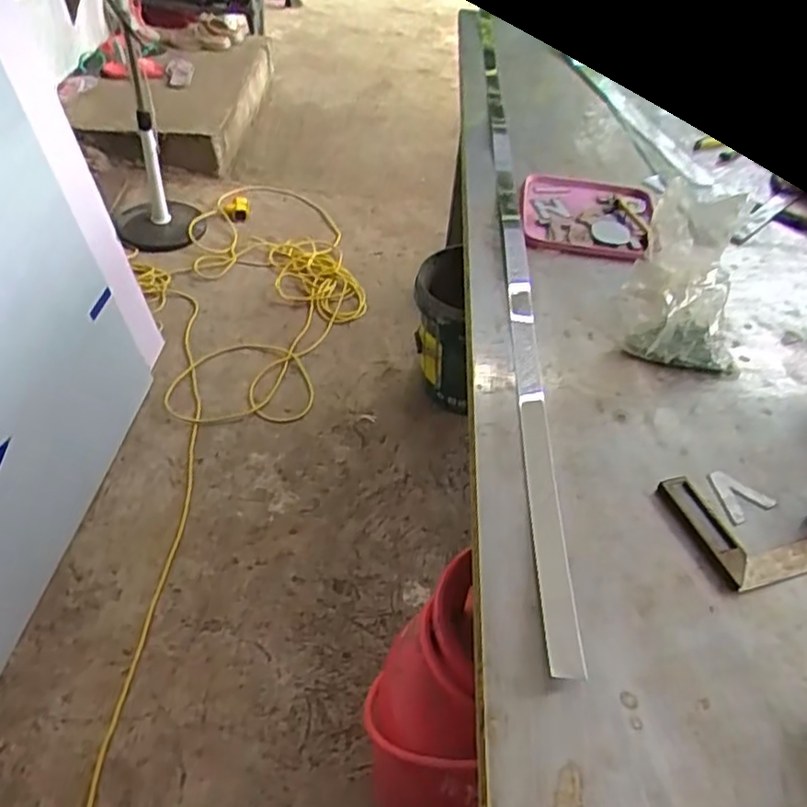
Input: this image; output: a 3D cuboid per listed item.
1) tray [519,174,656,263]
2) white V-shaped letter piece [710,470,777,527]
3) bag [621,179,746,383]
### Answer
[{"bbox_3d":[0.261,-0.277,1.028,0.185,0.034,0.205,16,44,10],"label":"tray"},{"bbox_3d":[0.302,0.082,0.647,0.052,0.005,0.053,-19,48,-24],"label":"white V-shaped letter piece"},{"bbox_3d":[0.329,-0.150,0.832,0.125,0.092,0.248,14,44,9],"label":"bag"}]

